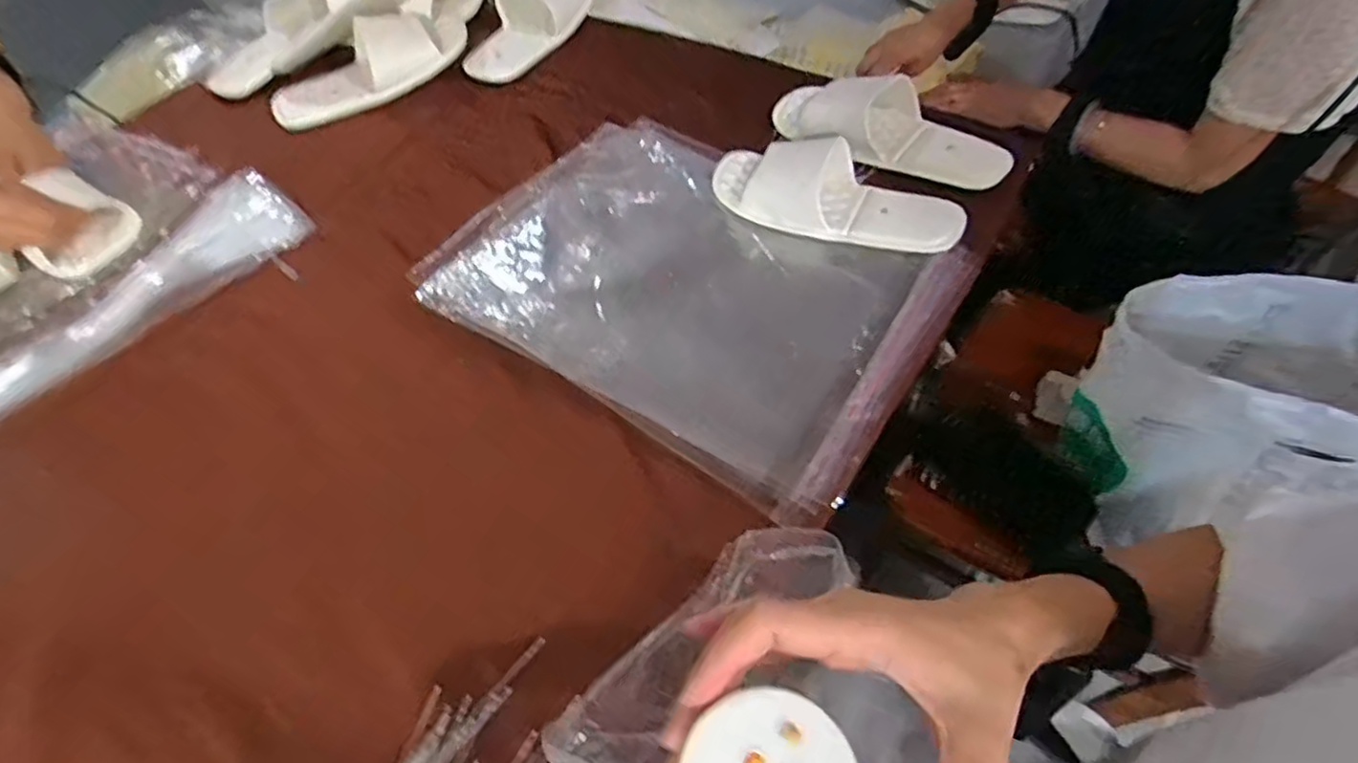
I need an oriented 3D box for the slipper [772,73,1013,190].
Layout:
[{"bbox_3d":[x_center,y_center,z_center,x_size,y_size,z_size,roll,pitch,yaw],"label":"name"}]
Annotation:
[{"bbox_3d":[0.206,-0.253,0.663,0.237,0.049,0.088,32,63,24],"label":"slipper"}]

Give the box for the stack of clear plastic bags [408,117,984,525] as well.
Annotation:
[{"bbox_3d":[0.015,-0.096,0.577,0.387,0.034,0.300,28,62,22],"label":"stack of clear plastic bags"}]

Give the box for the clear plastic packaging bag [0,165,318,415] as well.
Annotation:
[{"bbox_3d":[-0.551,-0.056,0.612,0.126,0.029,0.429,34,64,25],"label":"clear plastic packaging bag"}]

